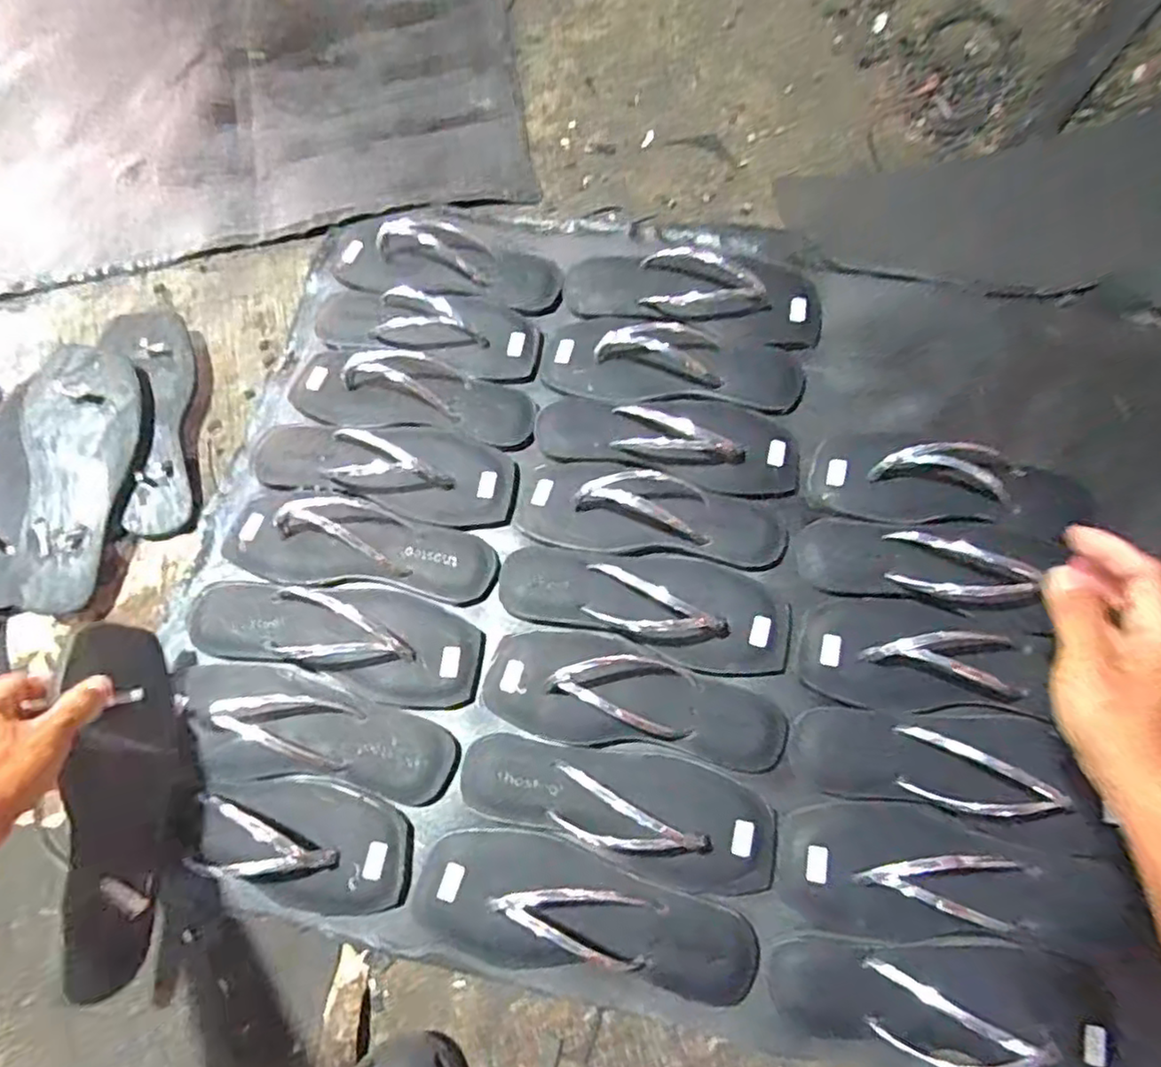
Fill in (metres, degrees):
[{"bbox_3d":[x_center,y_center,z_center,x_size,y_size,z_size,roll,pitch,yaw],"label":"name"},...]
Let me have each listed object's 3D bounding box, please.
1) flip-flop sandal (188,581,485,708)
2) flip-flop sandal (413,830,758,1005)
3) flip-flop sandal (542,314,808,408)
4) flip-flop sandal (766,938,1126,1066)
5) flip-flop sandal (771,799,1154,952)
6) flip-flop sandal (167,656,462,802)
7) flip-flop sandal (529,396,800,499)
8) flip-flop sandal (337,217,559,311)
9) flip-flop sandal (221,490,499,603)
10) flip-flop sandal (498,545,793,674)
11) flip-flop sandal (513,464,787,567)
[{"bbox_3d":[-0.210,0.078,0.567,0.255,0.041,0.090,14,73,5],"label":"flip-flop sandal"},{"bbox_3d":[0.005,0.290,0.511,0.261,0.055,0.094,10,73,4],"label":"flip-flop sandal"},{"bbox_3d":[0.086,-0.161,0.647,0.247,0.033,0.078,6,73,3],"label":"flip-flop sandal"},{"bbox_3d":[0.263,0.334,0.480,0.240,0.048,0.091,10,73,4],"label":"flip-flop sandal"},{"bbox_3d":[0.273,0.260,0.500,0.242,0.049,0.096,10,73,4],"label":"flip-flop sandal"},{"bbox_3d":[-0.221,0.158,0.543,0.237,0.034,0.091,7,73,3],"label":"flip-flop sandal"},{"bbox_3d":[0.080,-0.093,0.621,0.237,0.037,0.085,11,73,5],"label":"flip-flop sandal"},{"bbox_3d":[-0.142,-0.279,0.701,0.249,0.049,0.102,13,73,5],"label":"flip-flop sandal"},{"bbox_3d":[-0.202,0.007,0.589,0.249,0.041,0.082,11,73,5],"label":"flip-flop sandal"},{"bbox_3d":[0.055,0.053,0.569,0.245,0.037,0.085,15,73,6],"label":"flip-flop sandal"},{"bbox_3d":[0.061,-0.023,0.597,0.236,0.038,0.082,7,73,3],"label":"flip-flop sandal"}]

